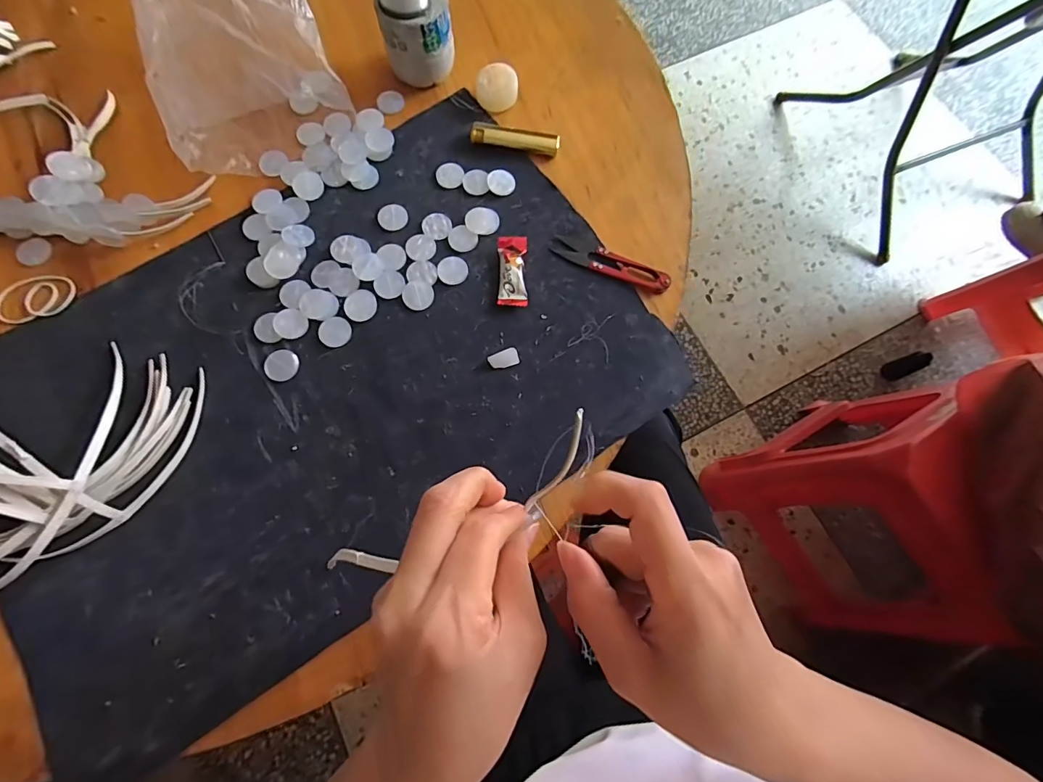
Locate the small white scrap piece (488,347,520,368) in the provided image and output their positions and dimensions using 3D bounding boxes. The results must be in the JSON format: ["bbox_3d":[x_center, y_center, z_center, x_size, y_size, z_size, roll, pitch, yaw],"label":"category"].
[{"bbox_3d":[-0.014,-0.025,0.363,0.023,0.006,0.013,-18,74,-7],"label":"small white scrap piece"}]

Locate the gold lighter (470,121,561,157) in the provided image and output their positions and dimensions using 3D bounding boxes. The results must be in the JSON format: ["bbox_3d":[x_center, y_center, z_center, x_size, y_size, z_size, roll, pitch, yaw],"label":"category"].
[{"bbox_3d":[-0.005,-0.234,0.424,0.081,0.013,0.018,6,73,0],"label":"gold lighter"}]

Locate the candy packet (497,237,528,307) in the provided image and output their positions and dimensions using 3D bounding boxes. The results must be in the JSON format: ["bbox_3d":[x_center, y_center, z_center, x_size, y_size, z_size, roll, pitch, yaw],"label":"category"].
[{"bbox_3d":[-0.007,-0.101,0.386,0.024,0.008,0.062,0,73,-1],"label":"candy packet"}]

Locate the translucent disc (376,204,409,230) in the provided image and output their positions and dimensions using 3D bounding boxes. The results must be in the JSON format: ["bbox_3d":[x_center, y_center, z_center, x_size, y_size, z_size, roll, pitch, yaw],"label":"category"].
[{"bbox_3d":[-0.113,-0.153,0.403,0.025,0.004,0.024,0,73,-1],"label":"translucent disc"}]

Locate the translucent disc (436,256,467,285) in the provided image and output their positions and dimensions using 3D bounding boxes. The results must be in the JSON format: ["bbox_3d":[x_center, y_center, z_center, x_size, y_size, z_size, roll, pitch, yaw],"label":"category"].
[{"bbox_3d":[-0.059,-0.103,0.390,0.025,0.004,0.026,0,73,-1],"label":"translucent disc"}]

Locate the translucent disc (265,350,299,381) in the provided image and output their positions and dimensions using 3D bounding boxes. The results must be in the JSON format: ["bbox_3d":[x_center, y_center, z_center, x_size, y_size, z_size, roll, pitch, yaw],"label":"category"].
[{"bbox_3d":[-0.191,-0.021,0.362,0.025,0.004,0.026,0,73,-1],"label":"translucent disc"}]

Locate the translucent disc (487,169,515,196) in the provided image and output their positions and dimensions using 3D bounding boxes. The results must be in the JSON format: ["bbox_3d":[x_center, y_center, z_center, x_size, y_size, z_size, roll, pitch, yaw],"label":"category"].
[{"bbox_3d":[-0.018,-0.192,0.417,0.024,0.004,0.025,0,73,-1],"label":"translucent disc"}]

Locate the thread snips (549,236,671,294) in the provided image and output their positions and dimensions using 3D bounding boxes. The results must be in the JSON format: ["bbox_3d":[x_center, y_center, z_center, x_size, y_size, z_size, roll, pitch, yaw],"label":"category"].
[{"bbox_3d":[0.078,-0.111,0.396,0.103,0.007,0.024,22,74,5],"label":"thread snips"}]

